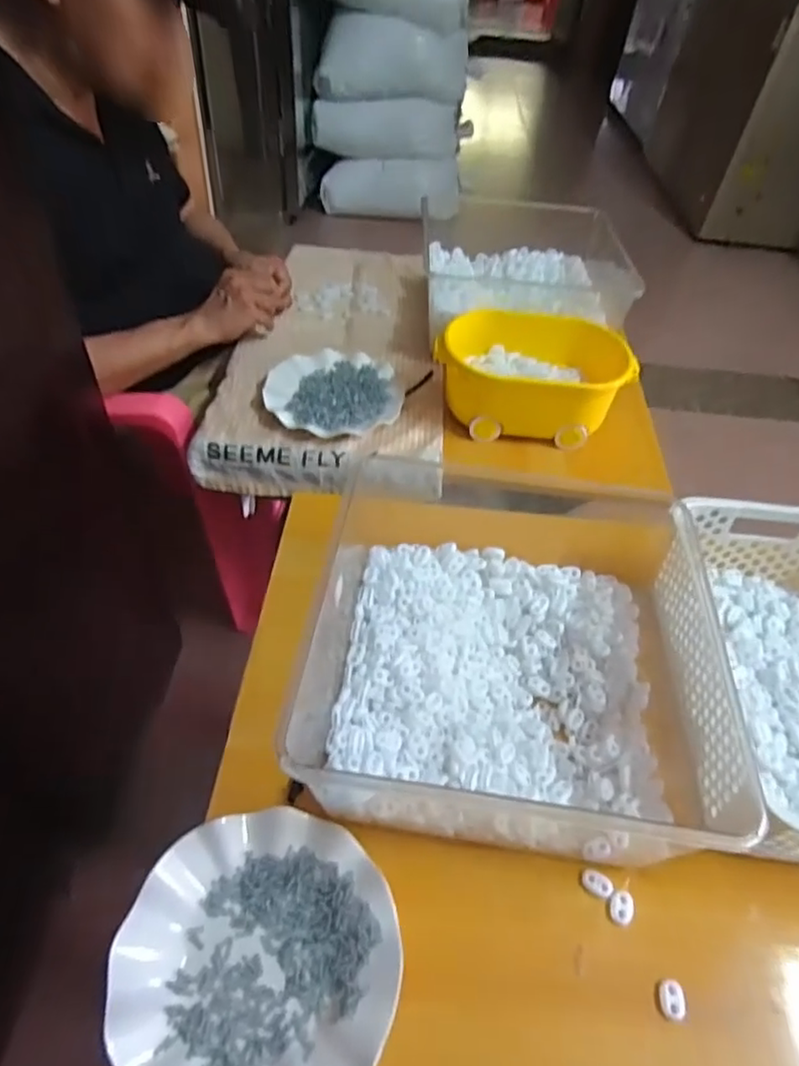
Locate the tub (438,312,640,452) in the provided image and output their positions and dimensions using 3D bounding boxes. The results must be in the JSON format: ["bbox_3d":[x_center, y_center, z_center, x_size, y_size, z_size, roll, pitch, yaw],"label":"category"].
[{"bbox_3d":[0.173,-0.208,0.837,0.244,0.094,0.167,5,47,-1],"label":"tub"}]

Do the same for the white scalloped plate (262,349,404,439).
[{"bbox_3d":[-0.088,-0.186,0.848,0.175,0.023,0.172,3,48,-3],"label":"white scalloped plate"}]

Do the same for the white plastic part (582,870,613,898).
[{"bbox_3d":[0.149,0.263,0.472,0.023,0.006,0.016,21,49,14],"label":"white plastic part"}]

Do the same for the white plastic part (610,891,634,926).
[{"bbox_3d":[0.164,0.276,0.462,0.015,0.007,0.021,18,49,11],"label":"white plastic part"}]

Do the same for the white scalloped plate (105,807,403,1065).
[{"bbox_3d":[-0.093,0.284,0.419,0.176,0.022,0.179,3,48,-3],"label":"white scalloped plate"}]

